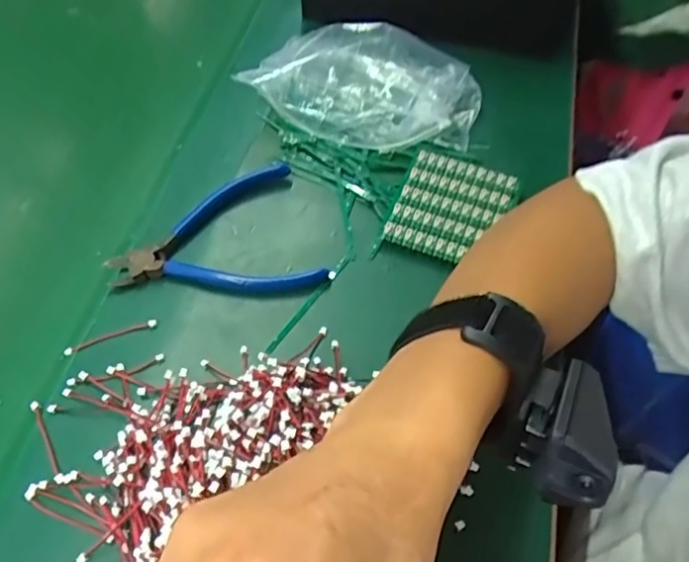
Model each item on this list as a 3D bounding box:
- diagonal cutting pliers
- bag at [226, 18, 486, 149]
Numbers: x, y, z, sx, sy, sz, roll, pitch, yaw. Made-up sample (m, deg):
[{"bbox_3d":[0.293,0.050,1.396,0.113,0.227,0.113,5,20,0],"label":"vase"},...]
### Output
[{"bbox_3d":[-0.086,-0.036,0.412,0.140,0.015,0.104,-3,57,-1],"label":"diagonal cutting pliers"},{"bbox_3d":[0.018,-0.153,0.450,0.174,0.050,0.106,9,58,7],"label":"bag"}]

